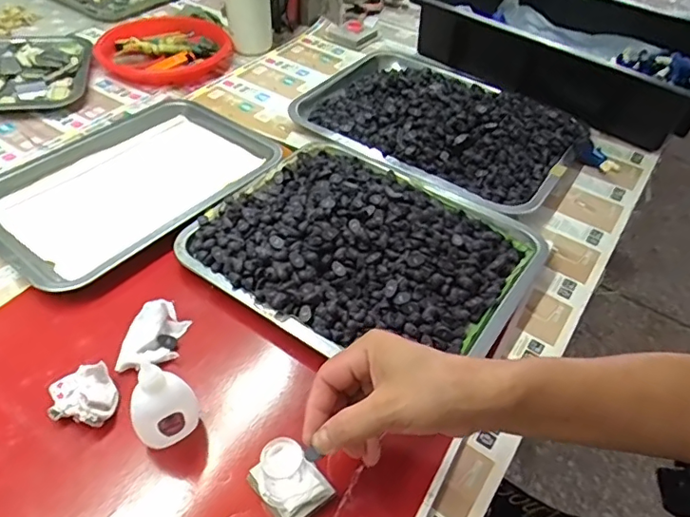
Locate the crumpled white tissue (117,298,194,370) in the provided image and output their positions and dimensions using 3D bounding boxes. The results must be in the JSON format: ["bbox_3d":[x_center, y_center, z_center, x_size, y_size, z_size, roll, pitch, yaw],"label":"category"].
[{"bbox_3d":[-0.166,0.065,0.458,0.047,0.021,0.059,2,46,-2],"label":"crumpled white tissue"}]

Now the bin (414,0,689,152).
[{"bbox_3d":[0.351,-0.341,0.832,0.434,0.111,0.292,37,54,28],"label":"bin"}]

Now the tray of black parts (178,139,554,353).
[{"bbox_3d":[0.020,-0.019,0.536,0.305,0.044,0.253,28,51,22],"label":"tray of black parts"}]

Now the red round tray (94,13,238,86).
[{"bbox_3d":[-0.287,-0.341,0.854,0.195,0.029,0.195,2,46,-2],"label":"red round tray"}]

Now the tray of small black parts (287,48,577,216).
[{"bbox_3d":[0.126,-0.198,0.719,0.366,0.059,0.262,31,52,24],"label":"tray of small black parts"}]

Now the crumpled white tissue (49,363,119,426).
[{"bbox_3d":[-0.204,0.110,0.413,0.046,0.027,0.044,-17,49,-19],"label":"crumpled white tissue"}]

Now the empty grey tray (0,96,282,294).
[{"bbox_3d":[-0.254,-0.099,0.617,0.248,0.017,0.317,30,51,23],"label":"empty grey tray"}]

